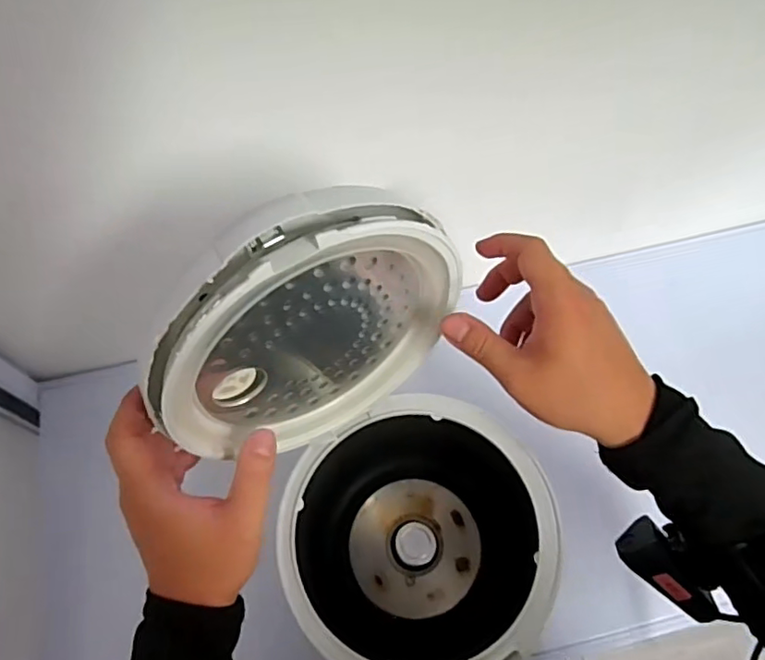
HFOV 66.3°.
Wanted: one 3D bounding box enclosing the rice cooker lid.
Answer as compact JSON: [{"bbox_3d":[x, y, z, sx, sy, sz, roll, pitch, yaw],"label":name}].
[{"bbox_3d":[-0.044,-0.001,0.361,0.195,0.209,0.049,-32,67,-13],"label":"rice cooker lid"}]

